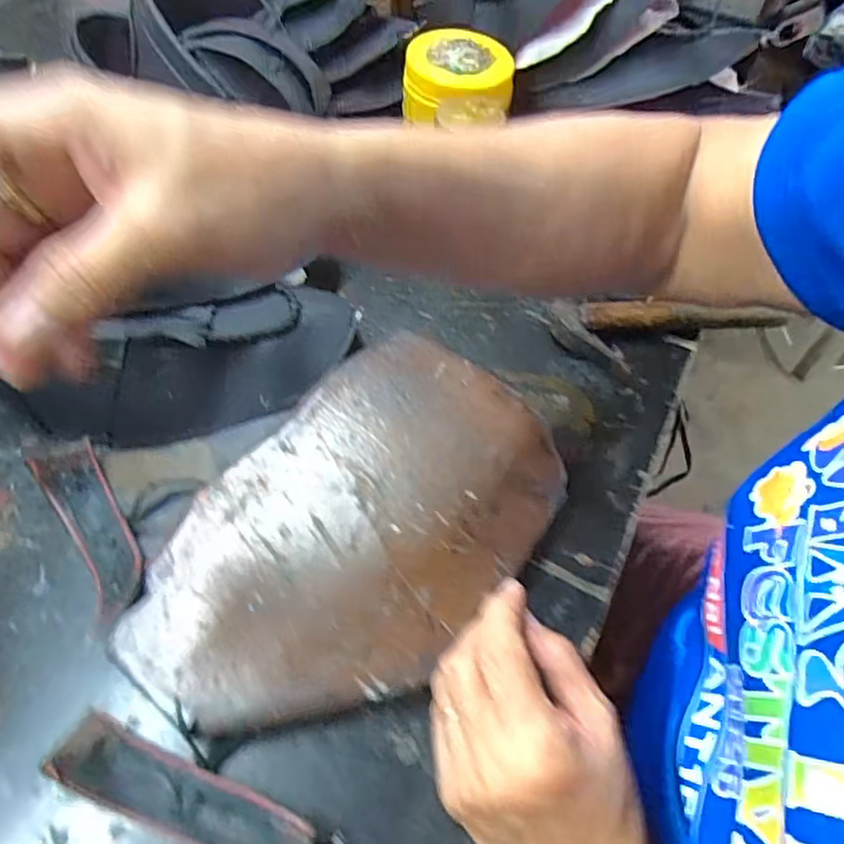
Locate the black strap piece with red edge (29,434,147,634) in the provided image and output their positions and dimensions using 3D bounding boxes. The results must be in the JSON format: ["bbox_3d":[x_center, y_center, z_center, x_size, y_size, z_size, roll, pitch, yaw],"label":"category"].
[{"bbox_3d":[-0.190,0.060,0.353,0.031,0.024,0.120,-28,61,-20],"label":"black strap piece with red edge"}]

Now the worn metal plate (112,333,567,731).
[{"bbox_3d":[-0.038,0.054,0.357,0.172,0.015,0.257,33,60,19],"label":"worn metal plate"}]

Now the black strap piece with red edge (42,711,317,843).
[{"bbox_3d":[-0.107,0.170,0.274,0.132,0.022,0.035,23,57,13],"label":"black strap piece with red edge"}]

